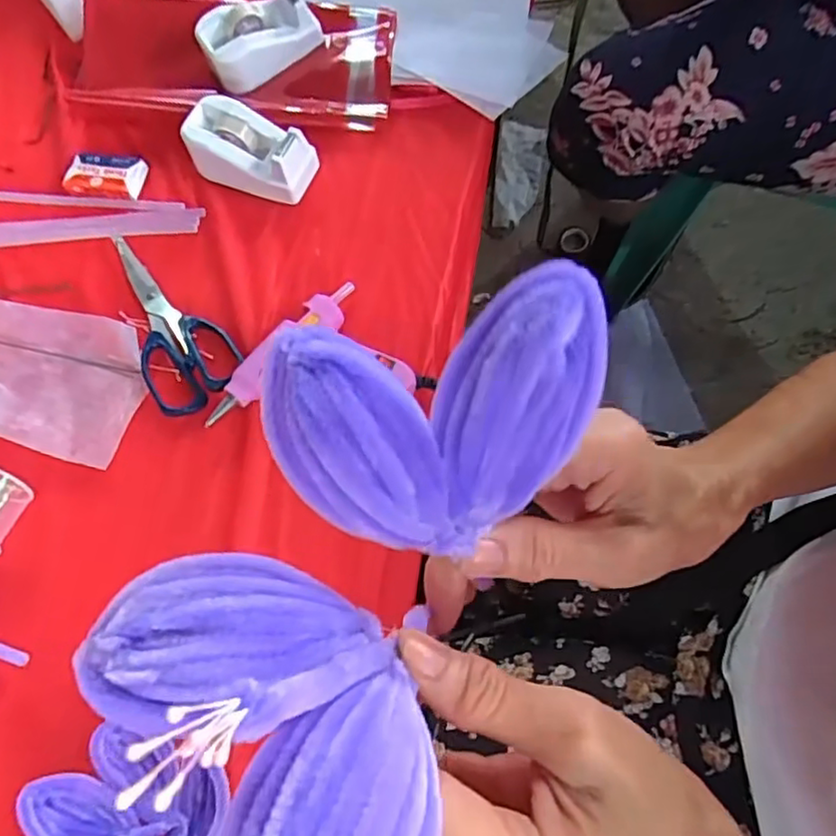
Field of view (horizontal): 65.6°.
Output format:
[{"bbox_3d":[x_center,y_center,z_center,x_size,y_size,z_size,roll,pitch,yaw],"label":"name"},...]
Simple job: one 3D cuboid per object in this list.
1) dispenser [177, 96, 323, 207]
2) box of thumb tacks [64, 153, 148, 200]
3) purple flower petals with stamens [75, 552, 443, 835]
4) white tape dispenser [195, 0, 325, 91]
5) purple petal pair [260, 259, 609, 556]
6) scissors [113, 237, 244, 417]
[{"bbox_3d":[-0.137,-0.222,0.536,0.101,0.048,0.056,13,68,9],"label":"dispenser"},{"bbox_3d":[-0.264,-0.205,0.550,0.064,0.016,0.036,6,80,-1],"label":"box of thumb tacks"},{"bbox_3d":[-0.032,0.064,0.138,0.082,0.040,0.062,30,66,14],"label":"purple flower petals with stamens"},{"bbox_3d":[-0.136,-0.331,0.564,0.100,0.049,0.045,-31,71,-9],"label":"white tape dispenser"},{"bbox_3d":[0.006,0.001,0.163,0.082,0.023,0.061,-11,102,6],"label":"purple petal pair"},{"bbox_3d":[-0.200,-0.078,0.502,0.068,0.013,0.173,-35,72,-11],"label":"scissors"}]

